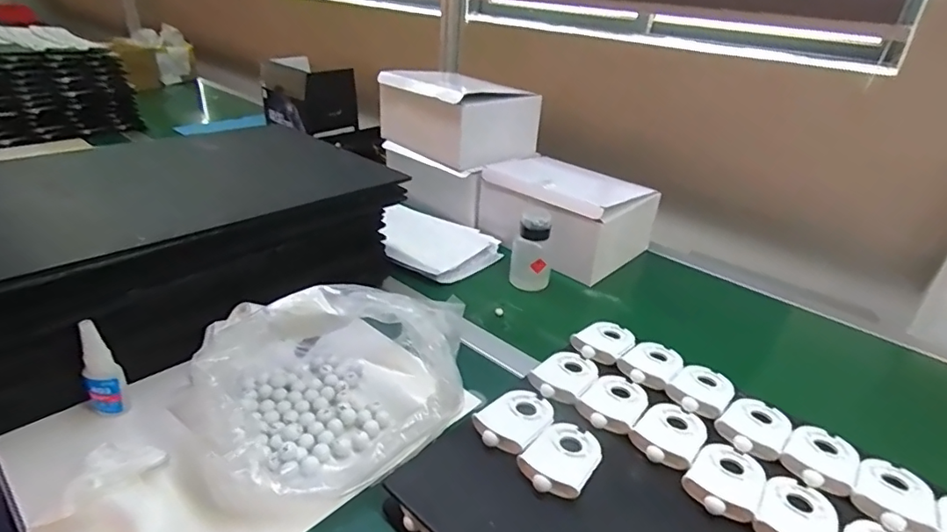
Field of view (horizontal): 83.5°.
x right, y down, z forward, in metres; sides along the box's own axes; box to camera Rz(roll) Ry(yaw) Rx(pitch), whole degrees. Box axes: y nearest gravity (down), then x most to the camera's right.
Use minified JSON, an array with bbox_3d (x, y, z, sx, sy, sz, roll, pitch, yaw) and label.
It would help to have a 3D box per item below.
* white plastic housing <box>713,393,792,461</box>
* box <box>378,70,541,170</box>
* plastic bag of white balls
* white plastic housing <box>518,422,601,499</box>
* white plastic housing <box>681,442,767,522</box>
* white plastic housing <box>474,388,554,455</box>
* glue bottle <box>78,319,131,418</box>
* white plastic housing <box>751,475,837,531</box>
[{"bbox_3d":[0.290,0.162,0.542,0.095,0.013,0.059,-22,38,-39],"label":"white plastic housing"},{"bbox_3d":[-0.027,-0.293,1.045,0.231,0.131,0.237,-17,35,-34],"label":"box"},{"bbox_3d":[-0.162,0.102,0.532,0.226,0.139,0.228,-18,35,-34],"label":"plastic bag of white balls"},{"bbox_3d":[0.083,0.176,0.490,0.059,0.014,0.091,22,33,29],"label":"white plastic housing"},{"bbox_3d":[0.229,0.194,0.482,0.058,0.019,0.090,24,34,31],"label":"white plastic housing"},{"bbox_3d":[0.044,0.151,0.532,0.059,0.019,0.091,23,34,30],"label":"white plastic housing"},{"bbox_3d":[-0.368,0.101,0.524,0.034,0.111,0.034,-21,38,-39],"label":"glue bottle"},{"bbox_3d":[0.274,0.214,0.449,0.057,0.018,0.090,24,34,32],"label":"white plastic housing"}]

